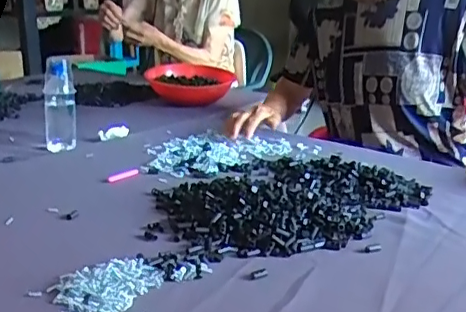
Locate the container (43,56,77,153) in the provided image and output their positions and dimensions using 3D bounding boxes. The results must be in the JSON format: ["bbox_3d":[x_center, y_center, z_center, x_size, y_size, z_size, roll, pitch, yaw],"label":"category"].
[{"bbox_3d":[-0.343,-0.108,1.122,0.059,0.176,0.054,-6,18,-19],"label":"container"}]

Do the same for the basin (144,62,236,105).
[{"bbox_3d":[-0.115,-0.206,1.572,0.232,0.082,0.276,0,17,-1],"label":"basin"}]

